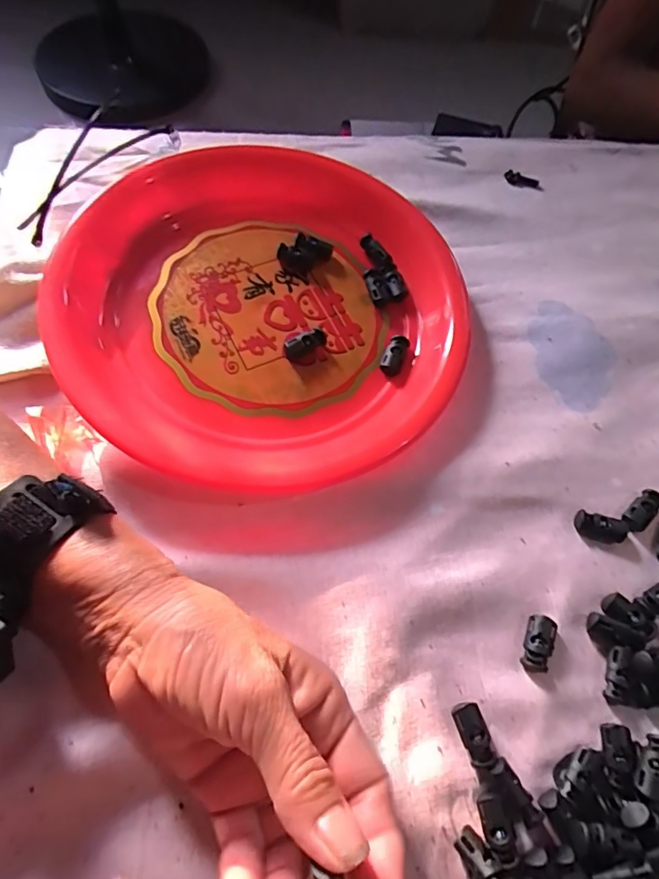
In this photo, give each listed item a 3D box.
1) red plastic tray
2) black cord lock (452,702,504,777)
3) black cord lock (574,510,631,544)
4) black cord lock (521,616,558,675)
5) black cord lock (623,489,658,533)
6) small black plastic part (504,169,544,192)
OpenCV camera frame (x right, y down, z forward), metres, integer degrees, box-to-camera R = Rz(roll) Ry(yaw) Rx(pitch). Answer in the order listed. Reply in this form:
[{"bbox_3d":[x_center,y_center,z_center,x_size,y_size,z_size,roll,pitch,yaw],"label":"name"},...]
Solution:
[{"bbox_3d":[-0.039,-0.099,0.327,0.257,0.031,0.261,-15,66,-10],"label":"red plastic tray"},{"bbox_3d":[0.071,0.145,0.241,0.013,0.009,0.031,-14,66,-10],"label":"black cord lock"},{"bbox_3d":[0.159,0.052,0.290,0.030,0.007,0.015,9,65,1],"label":"black cord lock"},{"bbox_3d":[0.110,0.108,0.261,0.014,0.008,0.027,22,66,7],"label":"black cord lock"},{"bbox_3d":[0.187,0.043,0.295,0.032,0.008,0.015,-34,71,-17],"label":"black cord lock"},{"bbox_3d":[0.164,-0.217,0.418,0.033,0.005,0.013,19,65,6],"label":"small black plastic part"}]

